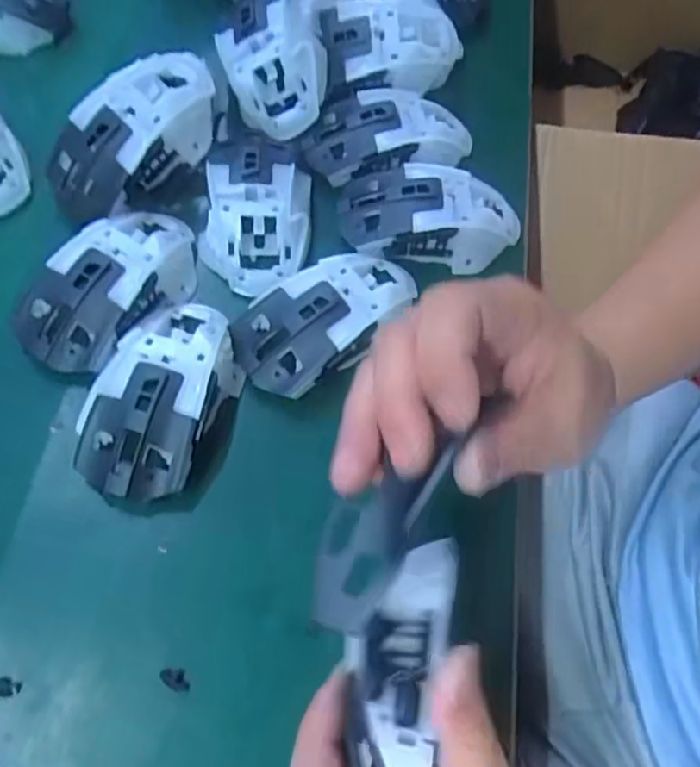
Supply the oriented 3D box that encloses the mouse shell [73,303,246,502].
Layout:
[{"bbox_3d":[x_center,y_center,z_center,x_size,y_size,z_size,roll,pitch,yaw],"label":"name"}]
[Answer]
[{"bbox_3d":[-0.098,0.002,0.336,0.066,0.033,0.118,21,65,8],"label":"mouse shell"}]

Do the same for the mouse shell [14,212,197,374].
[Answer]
[{"bbox_3d":[-0.135,-0.058,0.361,0.059,0.031,0.113,31,67,13],"label":"mouse shell"}]

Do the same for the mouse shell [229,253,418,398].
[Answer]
[{"bbox_3d":[-0.012,-0.040,0.363,0.111,0.032,0.060,-35,70,-17],"label":"mouse shell"}]

